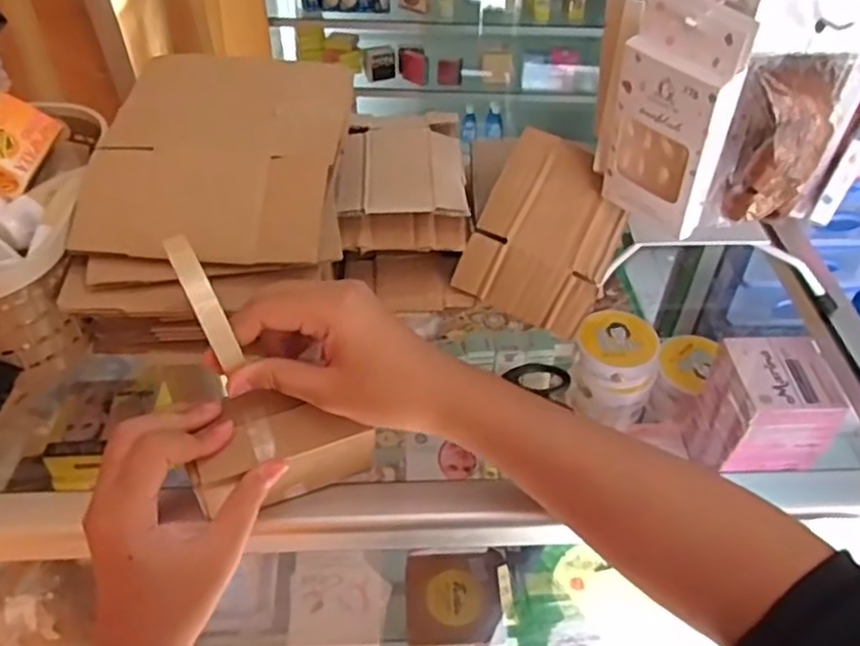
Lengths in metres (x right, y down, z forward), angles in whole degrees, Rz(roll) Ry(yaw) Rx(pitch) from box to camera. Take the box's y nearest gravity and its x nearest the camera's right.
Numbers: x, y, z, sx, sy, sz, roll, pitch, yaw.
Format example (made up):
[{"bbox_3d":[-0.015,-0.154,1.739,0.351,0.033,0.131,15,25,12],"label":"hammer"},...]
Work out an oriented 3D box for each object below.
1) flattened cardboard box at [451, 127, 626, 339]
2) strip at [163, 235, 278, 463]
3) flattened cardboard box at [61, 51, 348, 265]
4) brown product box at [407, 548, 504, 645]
[{"bbox_3d":[0.088,-0.071,0.529,0.095,0.022,0.138,23,83,6],"label":"flattened cardboard box"},{"bbox_3d":[-0.111,0.014,0.384,0.016,0.124,0.032,-27,19,-26],"label":"strip"},{"bbox_3d":[-0.143,-0.122,0.493,0.157,0.022,0.174,5,65,0],"label":"flattened cardboard box"},{"bbox_3d":[0.021,0.234,0.593,0.078,0.036,0.082,0,44,-1],"label":"brown product box"}]

